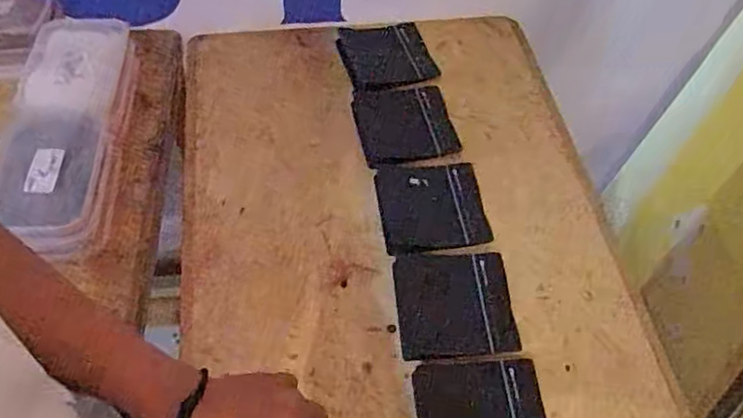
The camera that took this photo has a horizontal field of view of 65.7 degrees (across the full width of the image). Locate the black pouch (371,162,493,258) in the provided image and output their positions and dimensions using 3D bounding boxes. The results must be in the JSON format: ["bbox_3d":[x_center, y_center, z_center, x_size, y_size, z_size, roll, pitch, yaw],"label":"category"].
[{"bbox_3d":[0.082,-0.005,0.801,0.140,0.010,0.129,-5,59,-6],"label":"black pouch"}]

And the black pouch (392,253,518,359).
[{"bbox_3d":[0.104,0.120,0.728,0.142,0.008,0.138,-2,58,-4],"label":"black pouch"}]

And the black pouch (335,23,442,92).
[{"bbox_3d":[0.023,-0.260,0.957,0.137,0.011,0.143,-14,60,-11],"label":"black pouch"}]

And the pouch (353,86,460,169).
[{"bbox_3d":[0.051,-0.132,0.890,0.143,0.012,0.148,-10,59,-9],"label":"pouch"}]

